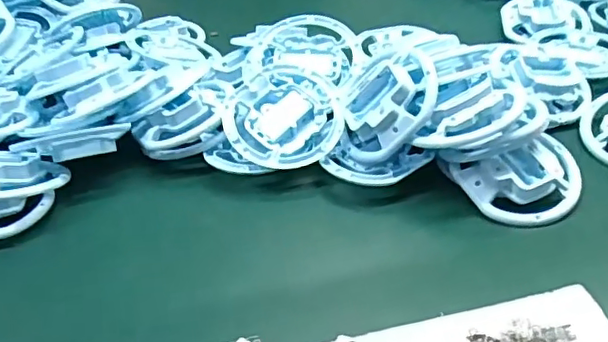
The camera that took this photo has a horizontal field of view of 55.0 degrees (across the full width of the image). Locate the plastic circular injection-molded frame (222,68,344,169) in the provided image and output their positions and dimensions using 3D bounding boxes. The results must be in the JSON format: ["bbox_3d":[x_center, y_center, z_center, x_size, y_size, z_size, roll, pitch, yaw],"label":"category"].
[{"bbox_3d":[-0.016,-0.046,0.519,0.096,0.024,0.104,38,65,15],"label":"plastic circular injection-molded frame"}]

